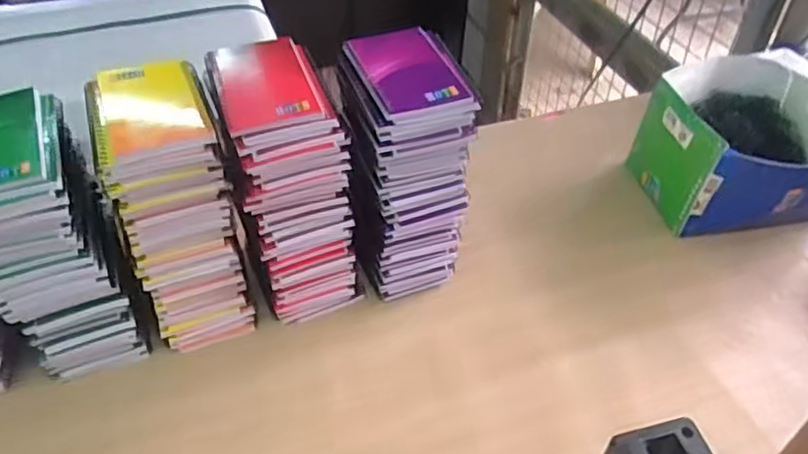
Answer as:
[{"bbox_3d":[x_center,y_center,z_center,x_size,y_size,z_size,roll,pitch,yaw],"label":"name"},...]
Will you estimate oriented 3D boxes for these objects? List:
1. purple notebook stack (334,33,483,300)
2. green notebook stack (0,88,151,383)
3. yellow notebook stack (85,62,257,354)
[{"bbox_3d":[-0.001,-0.062,0.688,0.103,0.244,0.133,-12,46,-13],"label":"purple notebook stack"},{"bbox_3d":[-0.324,0.020,0.600,0.103,0.246,0.122,-15,47,-16],"label":"green notebook stack"},{"bbox_3d":[-0.220,-0.024,0.632,0.094,0.271,0.128,-16,47,-17],"label":"yellow notebook stack"}]

